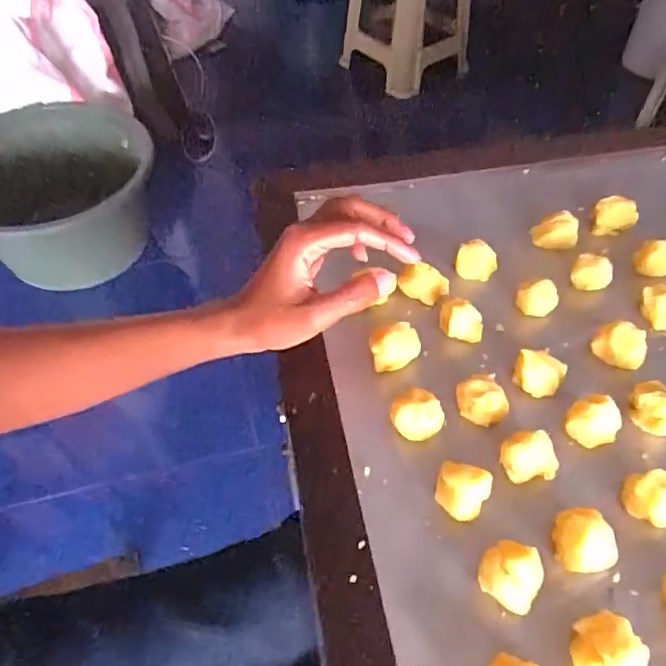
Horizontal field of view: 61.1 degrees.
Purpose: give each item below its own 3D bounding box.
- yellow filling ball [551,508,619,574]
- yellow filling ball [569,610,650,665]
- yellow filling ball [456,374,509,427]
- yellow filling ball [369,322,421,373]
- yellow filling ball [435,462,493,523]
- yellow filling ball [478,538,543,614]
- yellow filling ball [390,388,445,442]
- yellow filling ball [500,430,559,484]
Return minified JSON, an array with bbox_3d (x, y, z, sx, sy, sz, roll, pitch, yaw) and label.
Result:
[{"bbox_3d":[0.147,0.119,0.325,0.032,0.030,0.031,0,52,1],"label":"yellow filling ball"},{"bbox_3d":[0.140,0.164,0.290,0.034,0.029,0.033,0,52,1],"label":"yellow filling ball"},{"bbox_3d":[0.104,0.047,0.387,0.032,0.028,0.032,0,52,1],"label":"yellow filling ball"},{"bbox_3d":[0.046,0.012,0.409,0.036,0.031,0.025,-15,53,-11],"label":"yellow filling ball"},{"bbox_3d":[0.078,0.097,0.342,0.030,0.024,0.029,0,52,1],"label":"yellow filling ball"},{"bbox_3d":[0.098,0.134,0.314,0.031,0.025,0.032,0,52,1],"label":"yellow filling ball"},{"bbox_3d":[0.056,0.056,0.375,0.033,0.025,0.028,36,60,25],"label":"yellow filling ball"},{"bbox_3d":[0.123,0.078,0.355,0.031,0.020,0.026,-4,52,-2],"label":"yellow filling ball"}]

